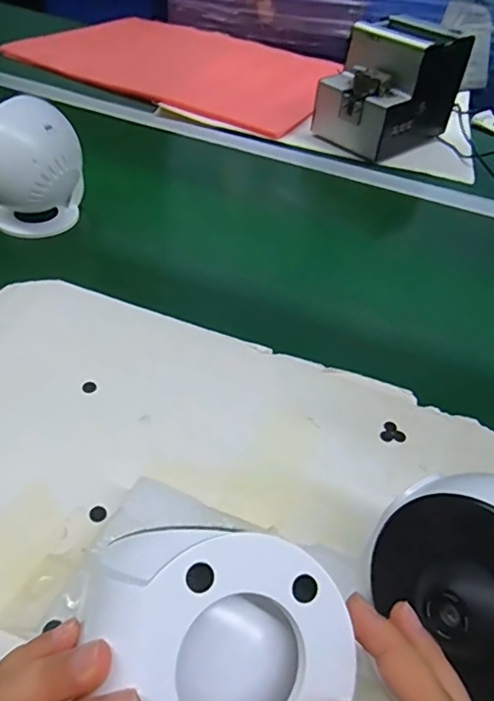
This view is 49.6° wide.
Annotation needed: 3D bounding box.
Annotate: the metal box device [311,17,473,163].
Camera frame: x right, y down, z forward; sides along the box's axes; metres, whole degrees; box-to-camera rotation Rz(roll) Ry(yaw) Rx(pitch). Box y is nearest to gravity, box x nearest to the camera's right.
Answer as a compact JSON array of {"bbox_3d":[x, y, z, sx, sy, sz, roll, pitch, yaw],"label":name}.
[{"bbox_3d":[0.210,-0.384,0.784,0.126,0.144,0.191,37,50,27],"label":"metal box device"}]

